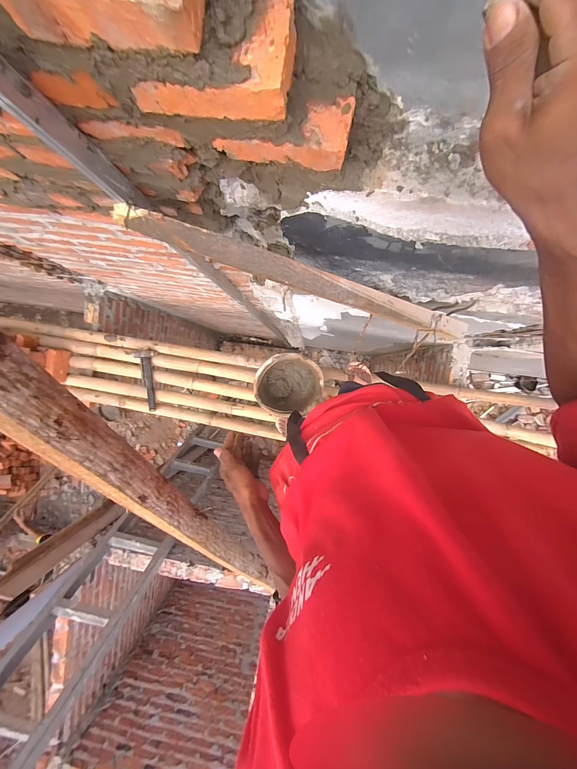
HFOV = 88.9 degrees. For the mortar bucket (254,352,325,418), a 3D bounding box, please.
[{"bbox_3d":[0.006,0.000,1.348,0.281,0.191,0.277,0,94,5],"label":"mortar bucket"}]

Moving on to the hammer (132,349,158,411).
[{"bbox_3d":[-0.723,-0.021,1.493,0.133,0.027,0.315,-3,93,5],"label":"hammer"}]

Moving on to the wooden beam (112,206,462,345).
[{"bbox_3d":[0.061,-0.192,0.573,0.724,0.057,0.046,14,95,-16],"label":"wooden beam"}]

